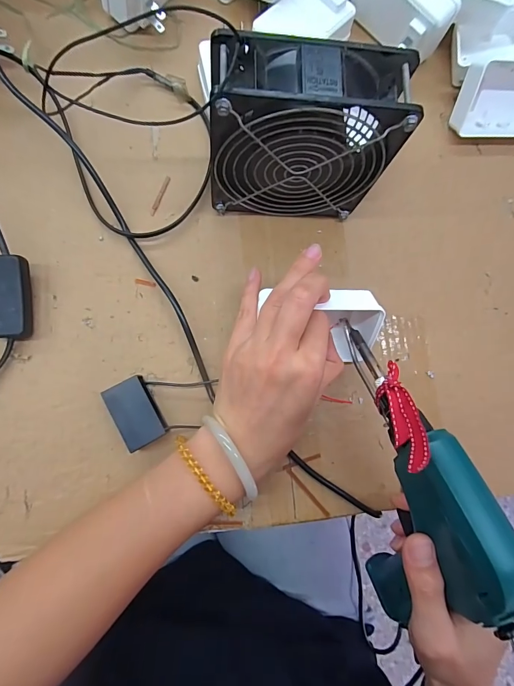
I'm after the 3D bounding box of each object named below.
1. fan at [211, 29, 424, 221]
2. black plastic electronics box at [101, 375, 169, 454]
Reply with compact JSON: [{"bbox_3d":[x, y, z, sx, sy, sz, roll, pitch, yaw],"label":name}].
[{"bbox_3d":[0.028,-0.137,0.248,0.117,0.120,0.043,1,83,-6],"label":"fan"},{"bbox_3d":[-0.088,0.051,0.259,0.030,0.020,0.047,-28,87,-9],"label":"black plastic electronics box"}]

